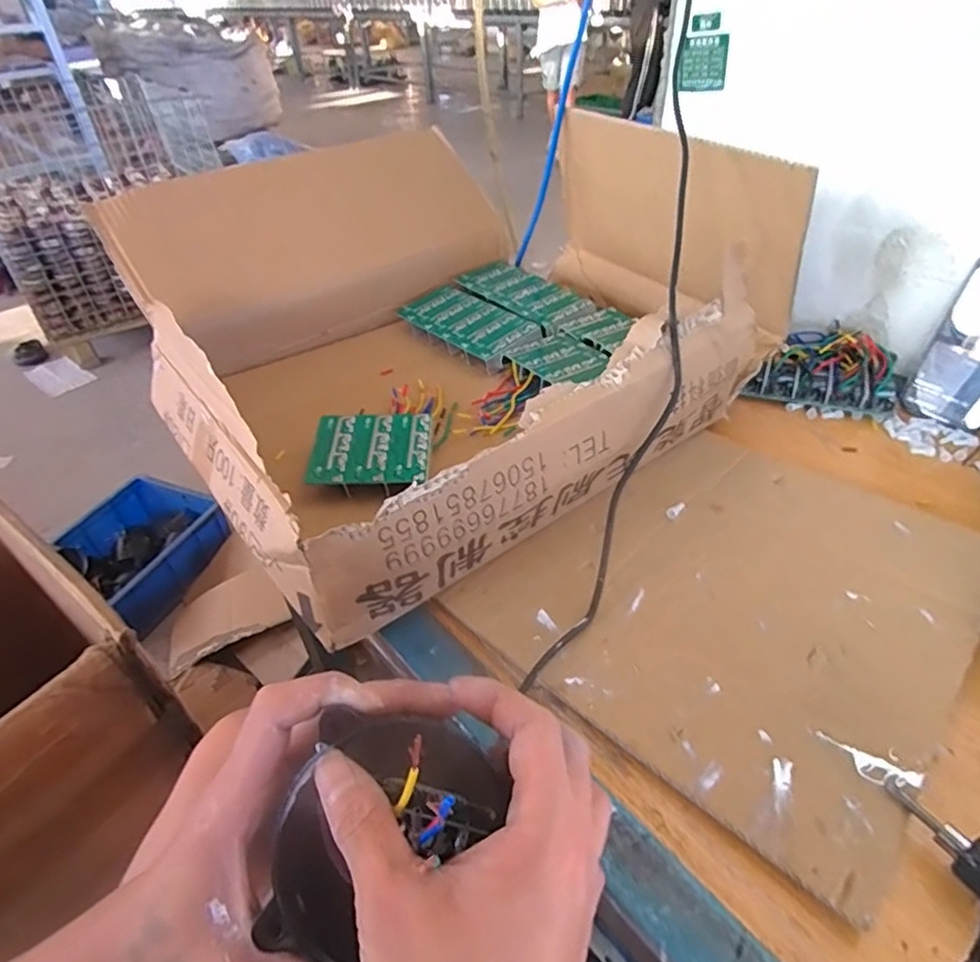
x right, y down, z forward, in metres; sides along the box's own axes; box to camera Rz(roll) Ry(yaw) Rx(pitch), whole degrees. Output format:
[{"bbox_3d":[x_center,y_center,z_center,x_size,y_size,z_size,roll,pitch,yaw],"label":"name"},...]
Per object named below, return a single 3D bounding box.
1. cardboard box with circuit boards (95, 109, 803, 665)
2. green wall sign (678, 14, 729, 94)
[{"bbox_3d":[-0.100,-0.203,0.663,0.530,0.193,0.634,-29,46,-27],"label":"cardboard box with circuit boards"},{"bbox_3d":[0.249,-0.498,0.710,0.054,0.074,0.006,11,36,27],"label":"green wall sign"}]

